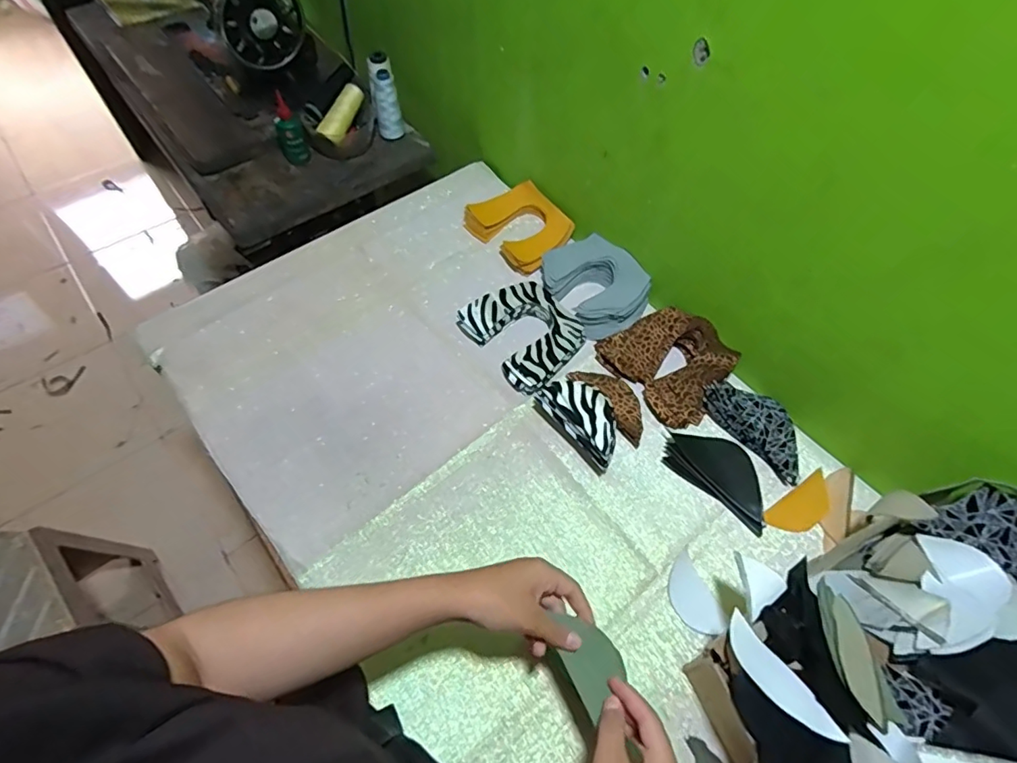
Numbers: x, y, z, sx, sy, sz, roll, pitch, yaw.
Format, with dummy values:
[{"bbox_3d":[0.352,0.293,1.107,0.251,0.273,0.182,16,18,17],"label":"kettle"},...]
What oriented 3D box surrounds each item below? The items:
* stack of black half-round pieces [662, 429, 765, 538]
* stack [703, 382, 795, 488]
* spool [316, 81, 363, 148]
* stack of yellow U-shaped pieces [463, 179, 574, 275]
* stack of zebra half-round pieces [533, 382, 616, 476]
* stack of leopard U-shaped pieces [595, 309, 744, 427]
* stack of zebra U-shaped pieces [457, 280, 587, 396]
[{"bbox_3d":[0.266,0.107,0.656,0.139,0.016,0.084,39,65,19],"label":"stack of black half-round pieces"},{"bbox_3d":[0.323,0.052,0.681,0.073,0.025,0.144,-36,67,-21],"label":"stack"},{"bbox_3d":[-0.290,-0.470,0.931,0.033,0.034,0.112,26,83,13],"label":"spool"},{"bbox_3d":[0.018,-0.251,0.855,0.126,0.036,0.163,-36,67,-21],"label":"stack of yellow U-shaped pieces"},{"bbox_3d":[0.093,0.048,0.661,0.060,0.062,0.120,-33,66,-20],"label":"stack of zebra half-round pieces"},{"bbox_3d":[0.221,-0.034,0.714,0.134,0.039,0.156,-33,65,-20],"label":"stack of leopard U-shaped pieces"},{"bbox_3d":[0.024,-0.070,0.749,0.135,0.031,0.161,-36,66,-21],"label":"stack of zebra U-shaped pieces"}]

